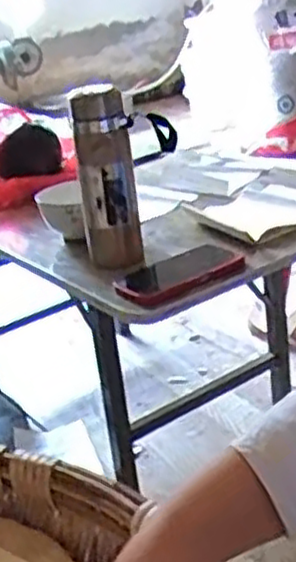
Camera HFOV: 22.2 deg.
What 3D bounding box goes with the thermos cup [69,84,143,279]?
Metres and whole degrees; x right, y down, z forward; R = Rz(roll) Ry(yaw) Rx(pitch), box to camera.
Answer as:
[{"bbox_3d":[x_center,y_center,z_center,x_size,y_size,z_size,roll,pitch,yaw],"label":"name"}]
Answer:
[{"bbox_3d":[-0.052,-0.122,1.003,0.072,0.246,0.064,-7,23,-1],"label":"thermos cup"}]

